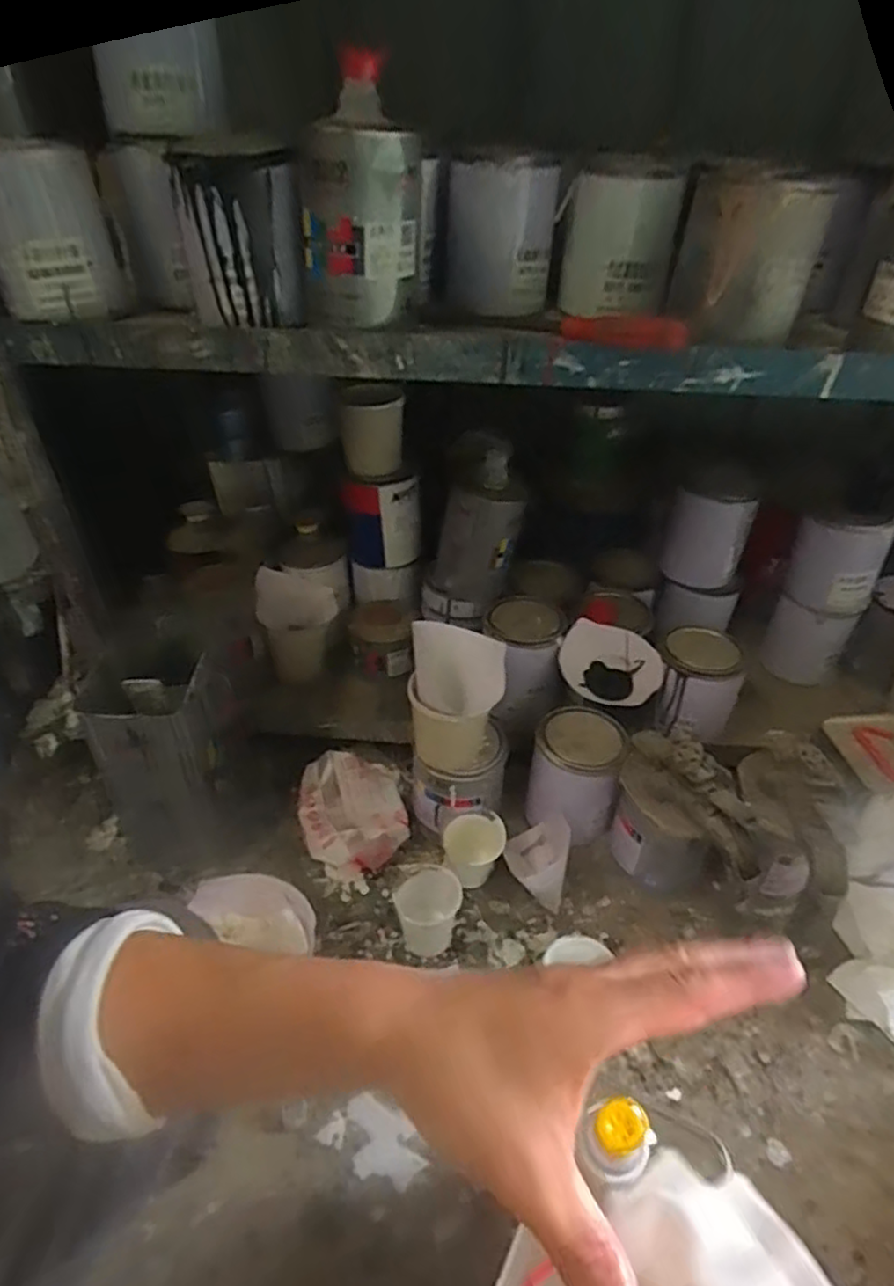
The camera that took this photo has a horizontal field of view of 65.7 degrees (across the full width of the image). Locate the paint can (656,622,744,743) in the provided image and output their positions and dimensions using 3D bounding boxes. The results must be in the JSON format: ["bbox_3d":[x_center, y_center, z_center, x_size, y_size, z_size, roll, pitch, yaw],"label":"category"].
[{"bbox_3d":[0.310,0.050,0.859,0.094,0.105,0.093,15,42,17],"label":"paint can"}]

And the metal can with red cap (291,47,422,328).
[{"bbox_3d":[-0.072,-0.367,0.573,0.104,0.177,0.082,-8,40,-10],"label":"metal can with red cap"}]

